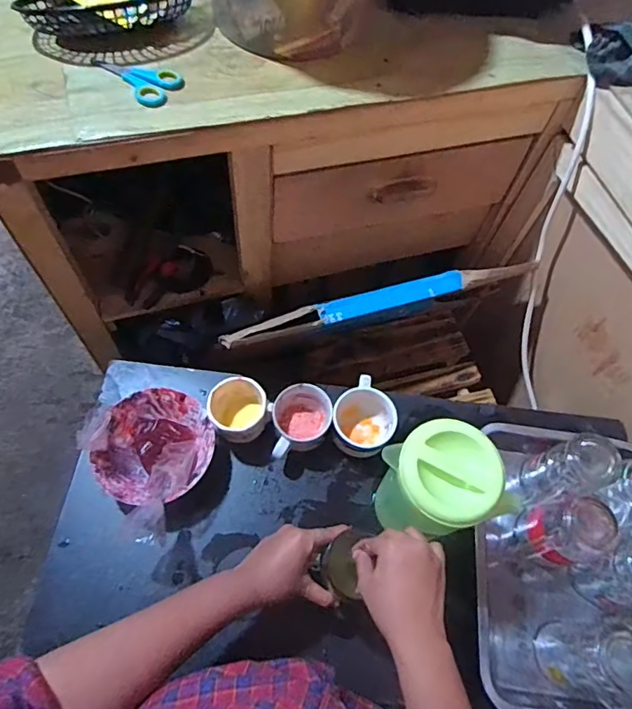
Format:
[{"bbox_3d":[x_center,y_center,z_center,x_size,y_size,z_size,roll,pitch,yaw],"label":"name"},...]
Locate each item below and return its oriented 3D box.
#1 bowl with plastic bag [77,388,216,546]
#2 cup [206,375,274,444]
[{"bbox_3d":[-0.200,0.125,0.640,0.146,0.077,0.191,-34,70,-18],"label":"bowl with plastic bag"},{"bbox_3d":[-0.108,0.077,0.689,0.074,0.072,0.077,1,64,-3],"label":"cup"}]

